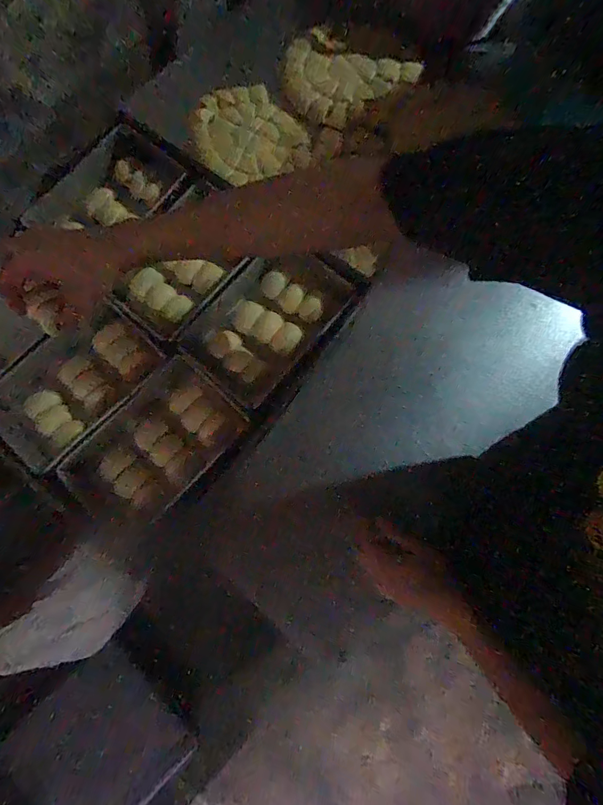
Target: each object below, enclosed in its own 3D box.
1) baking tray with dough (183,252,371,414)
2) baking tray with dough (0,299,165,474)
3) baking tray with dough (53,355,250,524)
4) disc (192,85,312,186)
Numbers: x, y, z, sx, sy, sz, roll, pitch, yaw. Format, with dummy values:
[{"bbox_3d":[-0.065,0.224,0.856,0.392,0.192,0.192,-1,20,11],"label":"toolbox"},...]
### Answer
[{"bbox_3d":[-0.043,-0.112,0.512,0.149,0.043,0.210,43,81,8],"label":"baking tray with dough"},{"bbox_3d":[-0.299,-0.032,0.510,0.134,0.038,0.204,41,81,7],"label":"baking tray with dough"},{"bbox_3d":[-0.185,0.051,0.490,0.138,0.038,0.202,42,81,7],"label":"baking tray with dough"},{"bbox_3d":[-0.084,-0.458,0.657,0.181,0.025,0.181,0,79,0],"label":"disc"}]

